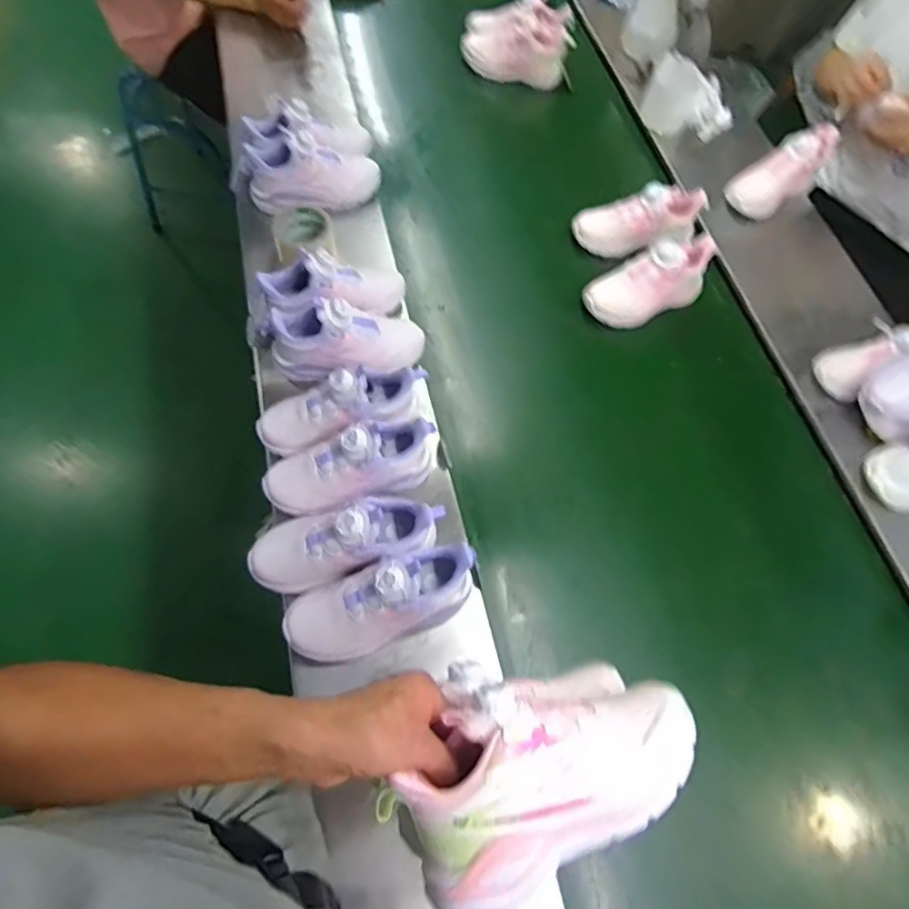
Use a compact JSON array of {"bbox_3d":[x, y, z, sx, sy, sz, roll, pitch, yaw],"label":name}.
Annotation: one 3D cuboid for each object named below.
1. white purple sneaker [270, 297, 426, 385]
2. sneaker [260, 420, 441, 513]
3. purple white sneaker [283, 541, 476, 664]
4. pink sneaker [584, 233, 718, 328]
[{"bbox_3d":[-0.147,-0.159,0.822,0.213,0.104,0.087,-10,61,-8],"label":"white purple sneaker"},{"bbox_3d":[-0.126,0.014,0.733,0.221,0.096,0.086,-13,62,-10],"label":"sneaker"},{"bbox_3d":[-0.084,0.166,0.667,0.210,0.114,0.078,-13,62,-10],"label":"purple white sneaker"},{"bbox_3d":[0.321,-0.284,0.970,0.217,0.103,0.080,-20,63,-13],"label":"pink sneaker"}]

